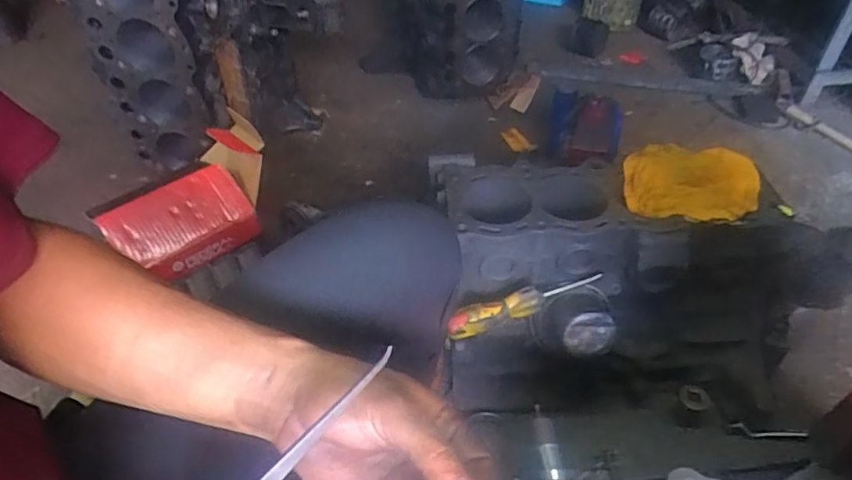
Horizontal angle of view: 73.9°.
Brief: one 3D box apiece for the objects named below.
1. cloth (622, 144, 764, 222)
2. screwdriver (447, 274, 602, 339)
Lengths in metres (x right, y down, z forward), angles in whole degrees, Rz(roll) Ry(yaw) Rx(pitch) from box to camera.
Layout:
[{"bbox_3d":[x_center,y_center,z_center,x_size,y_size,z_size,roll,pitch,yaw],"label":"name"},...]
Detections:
[{"bbox_3d":[0.331,-0.067,0.712,0.159,0.038,0.135,8,45,11],"label":"cloth"},{"bbox_3d":[0.117,0.077,0.682,0.189,0.036,0.028,-12,45,-10],"label":"screwdriver"}]

